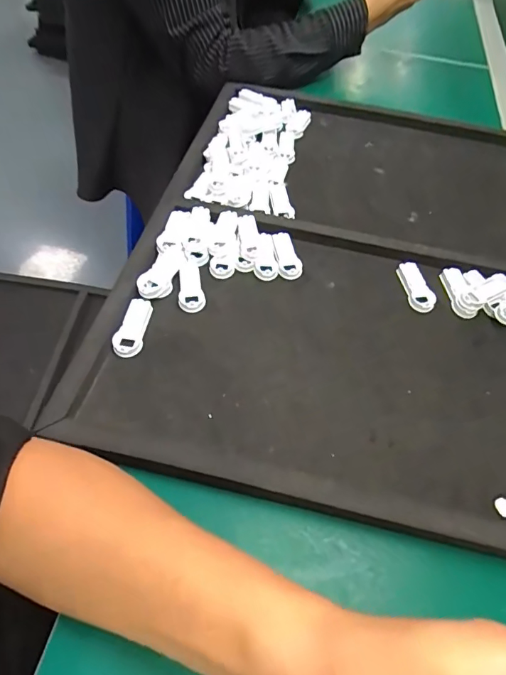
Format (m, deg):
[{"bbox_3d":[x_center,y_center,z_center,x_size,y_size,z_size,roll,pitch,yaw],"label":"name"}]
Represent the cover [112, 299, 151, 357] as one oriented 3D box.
[{"bbox_3d":[-0.104,-0.008,0.396,0.023,0.016,0.055,9,53,2],"label":"cover"}]

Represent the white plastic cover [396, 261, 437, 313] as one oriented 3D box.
[{"bbox_3d":[0.159,-0.049,0.446,0.025,0.013,0.057,-7,54,-10],"label":"white plastic cover"}]

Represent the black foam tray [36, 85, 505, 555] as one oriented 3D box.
[{"bbox_3d":[0.110,-0.089,0.470,0.433,0.043,0.536,11,51,6],"label":"black foam tray"}]

